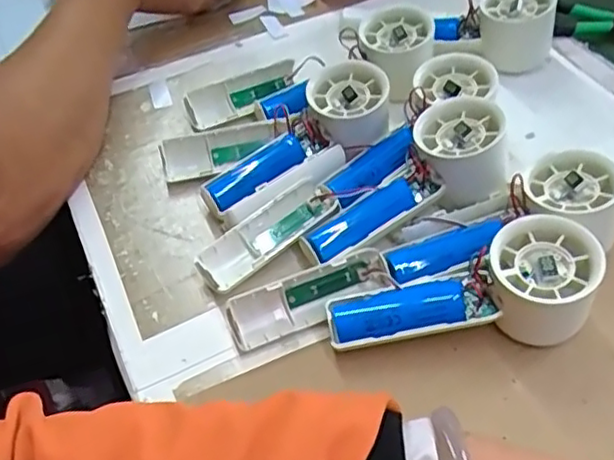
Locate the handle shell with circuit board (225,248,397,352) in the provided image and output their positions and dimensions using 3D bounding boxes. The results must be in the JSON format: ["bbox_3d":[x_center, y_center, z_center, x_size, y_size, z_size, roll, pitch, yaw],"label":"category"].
[{"bbox_3d":[0.002,0.040,0.382,0.099,0.026,0.026,-18,52,-14],"label":"handle shell with circuit board"}]

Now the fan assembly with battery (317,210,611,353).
[{"bbox_3d":[0.086,0.041,0.354,0.141,0.057,0.055,-13,51,-9],"label":"fan assembly with battery"}]

